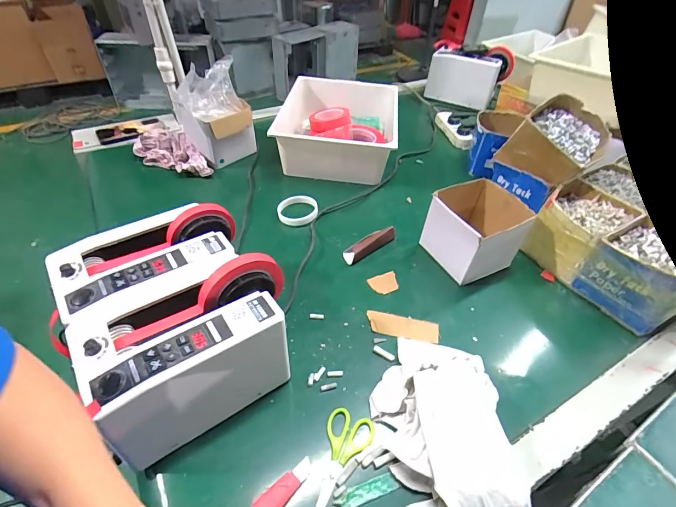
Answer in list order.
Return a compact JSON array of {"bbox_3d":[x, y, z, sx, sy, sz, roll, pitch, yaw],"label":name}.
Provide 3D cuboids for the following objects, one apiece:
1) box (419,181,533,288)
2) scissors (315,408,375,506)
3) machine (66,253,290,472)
[{"bbox_3d":[0.250,-0.039,0.688,0.142,0.130,0.139,-13,46,-19],"label":"box"},{"bbox_3d":[-0.006,0.250,0.446,0.058,0.004,0.129,24,46,19],"label":"scissors"},{"bbox_3d":[-0.174,0.112,0.465,0.236,0.157,0.143,-24,50,-27],"label":"machine"}]

